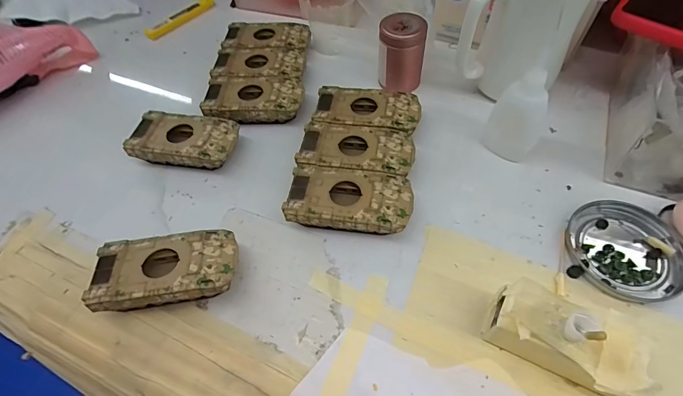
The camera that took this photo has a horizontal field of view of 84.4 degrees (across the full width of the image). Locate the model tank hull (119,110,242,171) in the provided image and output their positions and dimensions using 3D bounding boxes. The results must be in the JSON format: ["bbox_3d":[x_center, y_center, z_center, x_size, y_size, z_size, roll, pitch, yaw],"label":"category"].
[{"bbox_3d":[-0.143,-0.052,0.351,0.091,0.026,0.051,5,56,8],"label":"model tank hull"}]

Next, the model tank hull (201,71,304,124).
[{"bbox_3d":[-0.086,-0.100,0.380,0.093,0.021,0.055,1,55,5],"label":"model tank hull"}]

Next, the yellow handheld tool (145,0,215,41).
[{"bbox_3d":[-0.212,-0.241,0.498,0.013,0.012,0.104,36,64,25],"label":"yellow handheld tool"}]

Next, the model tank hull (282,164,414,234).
[{"bbox_3d":[0.007,0.005,0.302,0.095,0.025,0.052,6,56,8],"label":"model tank hull"}]

